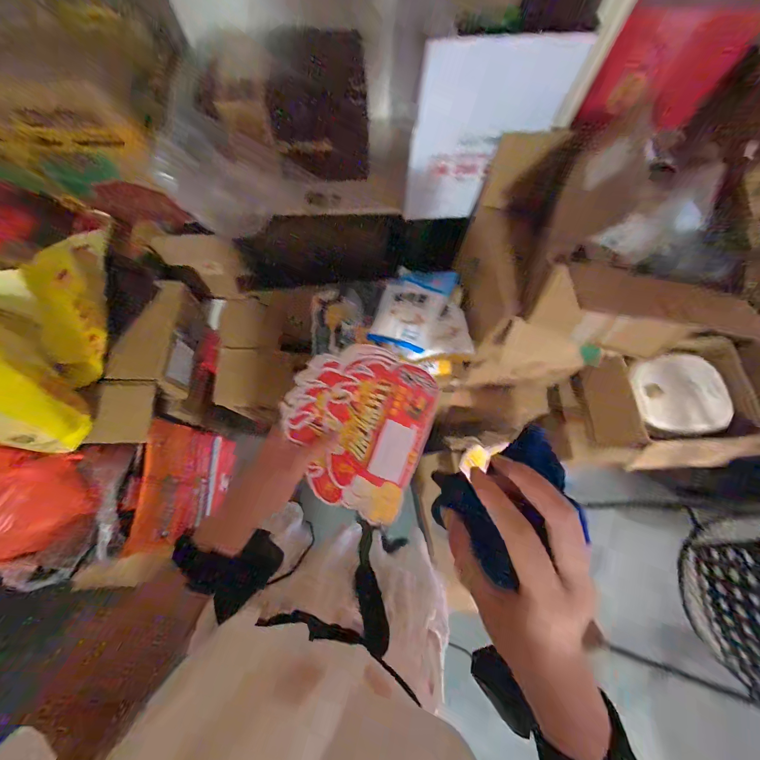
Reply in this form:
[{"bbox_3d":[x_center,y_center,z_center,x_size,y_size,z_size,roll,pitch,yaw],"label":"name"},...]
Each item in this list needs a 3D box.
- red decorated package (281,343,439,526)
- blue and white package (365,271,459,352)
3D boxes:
[{"bbox_3d":[-0.020,0.051,0.405,0.178,0.014,0.184,32,73,-16],"label":"red decorated package"},{"bbox_3d":[0.082,-0.168,0.793,0.123,0.035,0.209,21,75,18],"label":"blue and white package"}]

